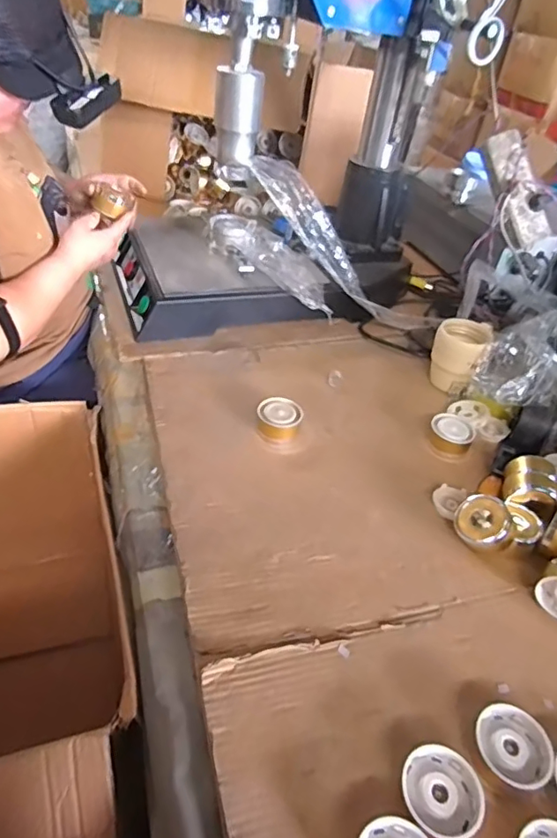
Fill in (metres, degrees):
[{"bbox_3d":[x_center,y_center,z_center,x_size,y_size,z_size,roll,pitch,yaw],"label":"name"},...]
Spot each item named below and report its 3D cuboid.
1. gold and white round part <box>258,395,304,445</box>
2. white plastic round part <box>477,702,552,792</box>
[{"bbox_3d":[0.002,0.001,0.816,0.066,0.038,0.067,5,40,-4],"label":"gold and white round part"},{"bbox_3d":[0.218,0.312,0.505,0.064,0.035,0.071,-6,42,-16],"label":"white plastic round part"}]

